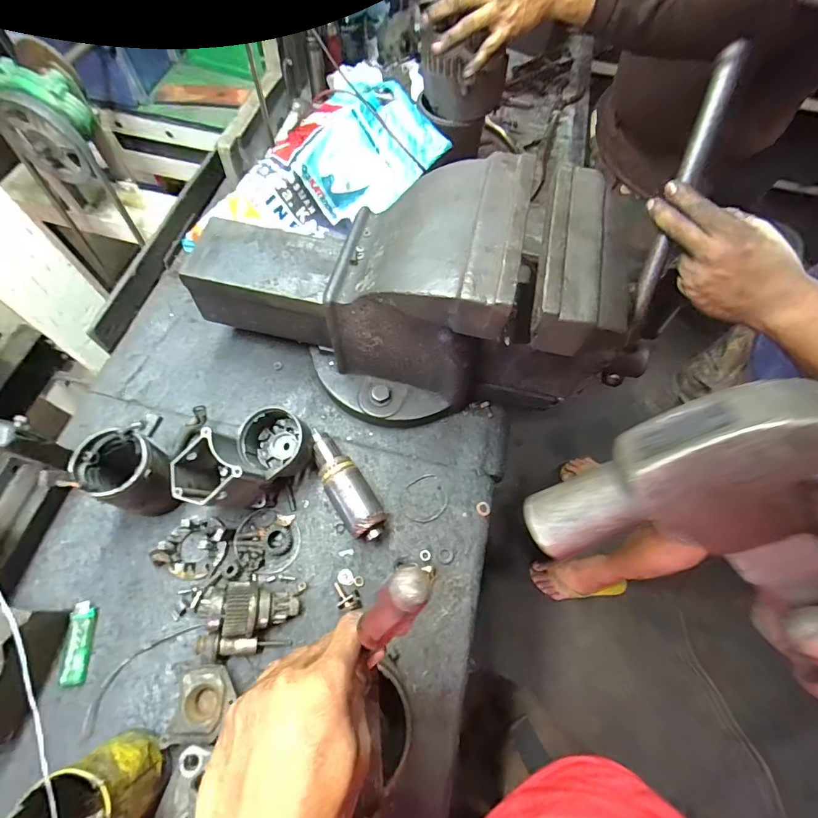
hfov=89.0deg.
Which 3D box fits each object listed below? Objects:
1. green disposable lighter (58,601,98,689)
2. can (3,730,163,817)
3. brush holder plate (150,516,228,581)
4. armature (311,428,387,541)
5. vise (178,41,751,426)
[{"bbox_3d":[-0.358,0.254,0.453,0.021,0.014,0.081,-5,66,-6],"label":"green disposable lighter"},{"bbox_3d":[-0.268,0.338,0.359,0.076,0.115,0.071,1,65,-3],"label":"can"},{"bbox_3d":[-0.254,0.161,0.487,0.072,0.037,0.069,1,65,-3],"label":"brush holder plate"},{"bbox_3d":[-0.080,0.092,0.524,0.052,0.049,0.157,-27,70,-15],"label":"armature"},{"bbox_3d":[-0.020,-0.137,0.511,0.491,0.275,0.217,18,66,5],"label":"vise"}]

